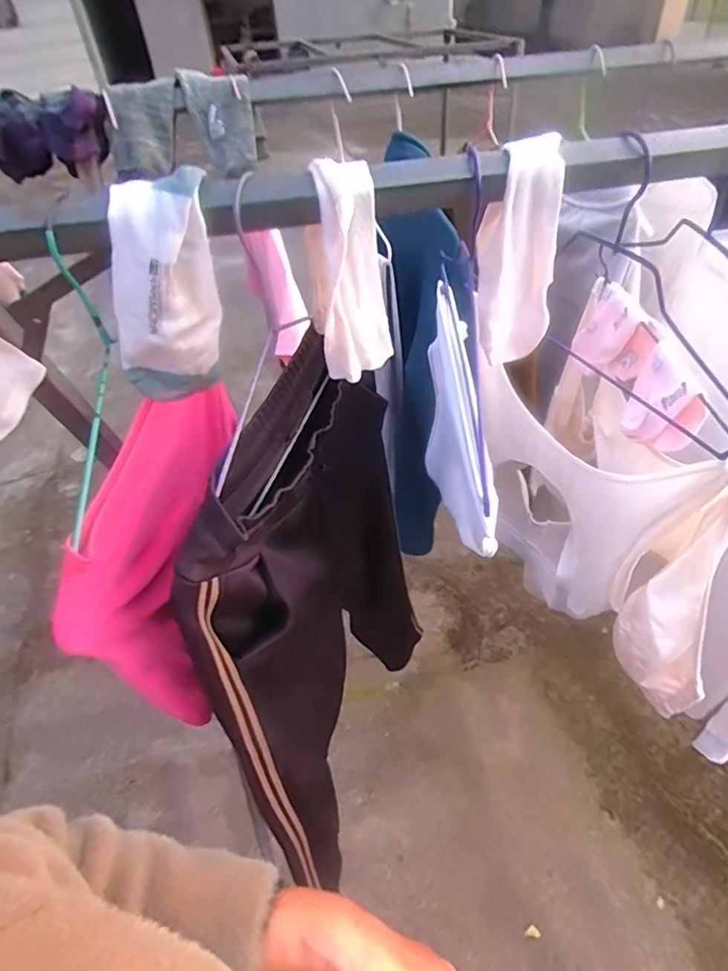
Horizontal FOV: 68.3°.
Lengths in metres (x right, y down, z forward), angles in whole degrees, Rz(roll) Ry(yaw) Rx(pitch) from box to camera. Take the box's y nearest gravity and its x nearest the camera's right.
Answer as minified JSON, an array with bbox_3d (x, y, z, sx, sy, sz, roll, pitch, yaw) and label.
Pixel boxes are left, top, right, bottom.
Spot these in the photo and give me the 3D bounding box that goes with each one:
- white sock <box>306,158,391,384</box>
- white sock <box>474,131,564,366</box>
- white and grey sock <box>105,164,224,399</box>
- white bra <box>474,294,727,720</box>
[{"bbox_3d":[-0.011,-0.154,0.412,0.059,0.151,0.042,-4,44,3],"label":"white sock"},{"bbox_3d":[0.124,-0.181,0.438,0.062,0.166,0.030,-13,44,-6],"label":"white sock"},{"bbox_3d":[-0.146,-0.138,0.397,0.078,0.152,0.038,-6,44,1],"label":"white and grey sock"},{"bbox_3d":[0.254,0.048,0.639,0.069,0.312,0.389,-23,46,-17],"label":"white bra"}]

